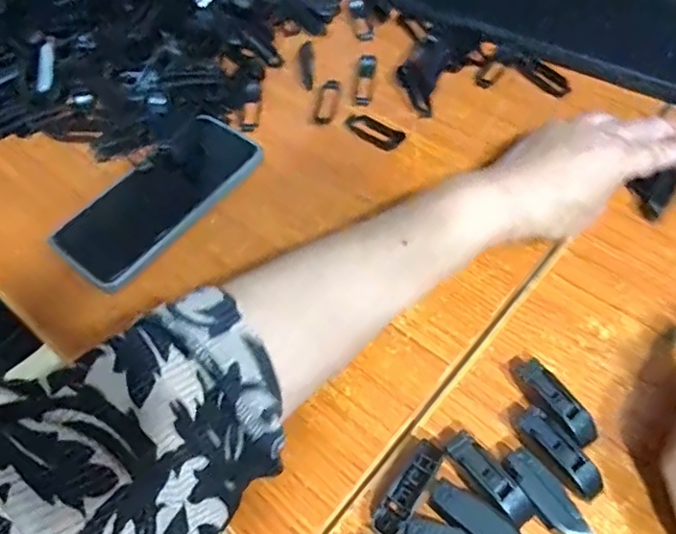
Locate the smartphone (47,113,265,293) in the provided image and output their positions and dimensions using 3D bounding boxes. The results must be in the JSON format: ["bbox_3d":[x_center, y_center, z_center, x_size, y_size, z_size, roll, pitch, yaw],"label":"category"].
[{"bbox_3d":[-0.134,-0.053,0.447,0.072,0.013,0.163,34,65,22],"label":"smartphone"}]

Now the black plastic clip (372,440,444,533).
[{"bbox_3d":[0.039,0.121,0.318,0.016,0.020,0.054,30,64,20],"label":"black plastic clip"}]

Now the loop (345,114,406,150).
[{"bbox_3d":[0.030,-0.111,0.480,0.018,0.012,0.058,-40,51,-20],"label":"loop"}]

